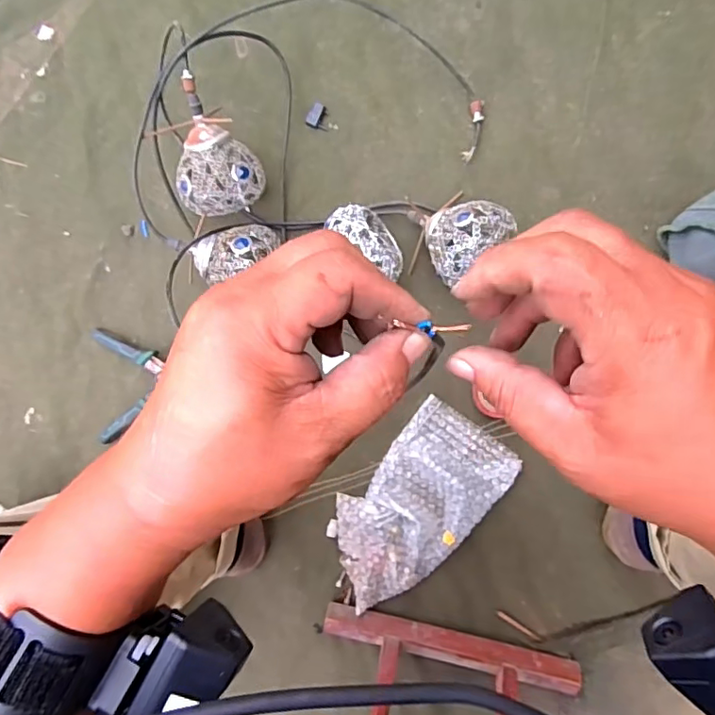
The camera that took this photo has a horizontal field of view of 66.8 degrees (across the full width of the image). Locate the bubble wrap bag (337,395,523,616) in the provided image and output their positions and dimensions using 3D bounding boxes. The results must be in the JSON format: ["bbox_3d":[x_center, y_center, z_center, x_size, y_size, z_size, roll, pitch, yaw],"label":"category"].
[{"bbox_3d":[0.066,0.196,0.682,0.146,0.041,0.252,38,95,3],"label":"bubble wrap bag"}]

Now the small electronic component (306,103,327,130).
[{"bbox_3d":[-0.052,-0.311,0.696,0.016,0.012,0.031,32,95,3],"label":"small electronic component"}]

